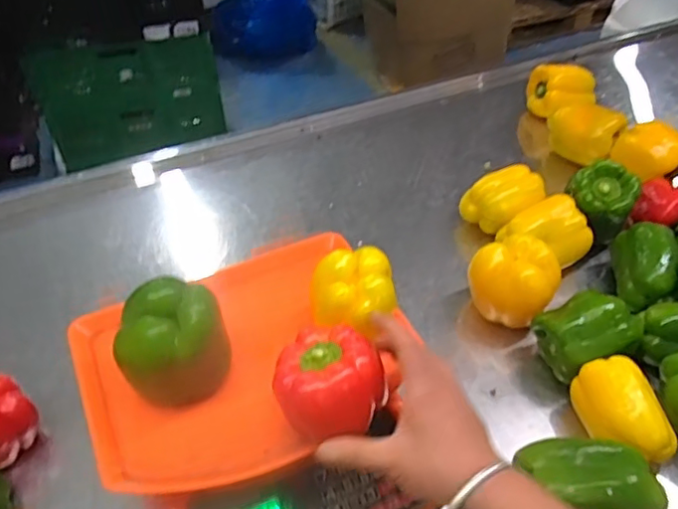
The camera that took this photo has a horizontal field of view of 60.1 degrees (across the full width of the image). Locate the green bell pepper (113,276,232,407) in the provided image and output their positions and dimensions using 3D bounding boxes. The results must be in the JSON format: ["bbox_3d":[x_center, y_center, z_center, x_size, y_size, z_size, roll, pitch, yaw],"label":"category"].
[{"bbox_3d":[-0.133,0.074,0.479,0.076,0.085,0.069,4,44,5],"label":"green bell pepper"}]

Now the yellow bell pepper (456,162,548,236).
[{"bbox_3d":[0.228,-0.069,0.804,0.098,0.071,0.074,-22,48,-20],"label":"yellow bell pepper"}]

